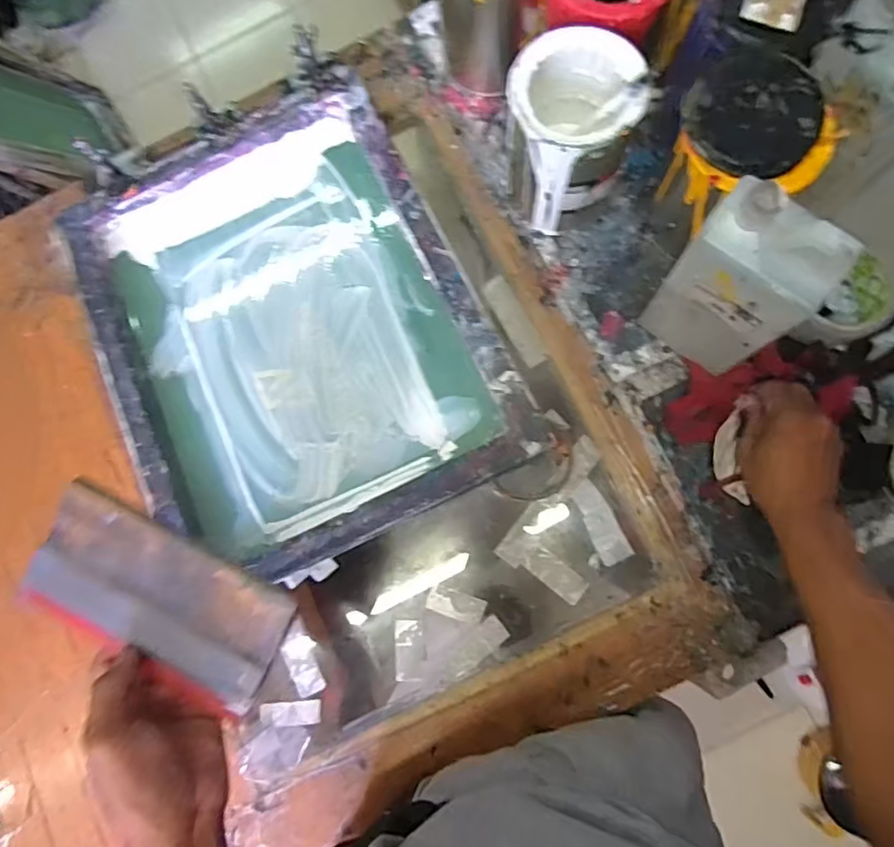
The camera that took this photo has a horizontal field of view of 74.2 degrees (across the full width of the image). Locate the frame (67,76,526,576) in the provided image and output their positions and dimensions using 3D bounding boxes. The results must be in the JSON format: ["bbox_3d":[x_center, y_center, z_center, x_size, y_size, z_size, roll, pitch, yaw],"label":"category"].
[{"bbox_3d":[-0.164,-0.099,0.589,0.357,0.069,0.452,-26,80,1],"label":"frame"}]

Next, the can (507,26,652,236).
[{"bbox_3d":[0.113,-0.265,0.550,0.108,0.140,0.120,21,84,8],"label":"can"}]

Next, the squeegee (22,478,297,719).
[{"bbox_3d":[-0.194,0.117,0.395,0.177,0.021,0.091,28,85,8],"label":"squeegee"}]

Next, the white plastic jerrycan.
[{"bbox_3d":[0.225,-0.107,0.476,0.053,0.206,0.106,-45,81,-2],"label":"white plastic jerrycan"}]

